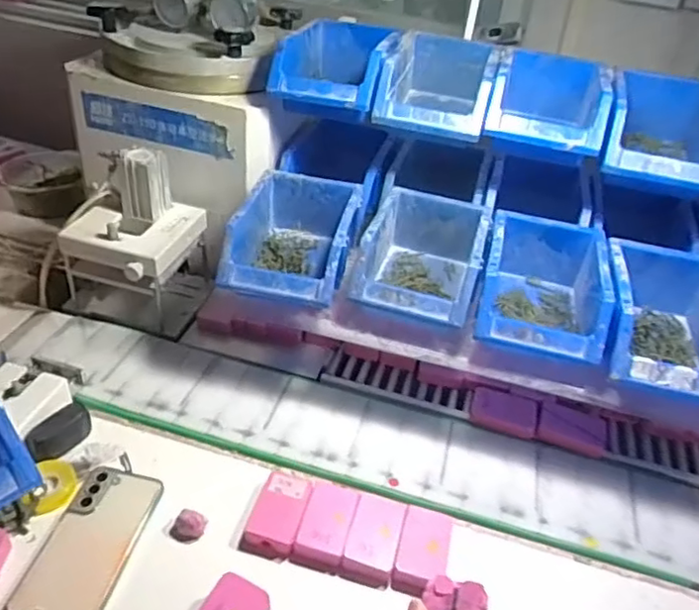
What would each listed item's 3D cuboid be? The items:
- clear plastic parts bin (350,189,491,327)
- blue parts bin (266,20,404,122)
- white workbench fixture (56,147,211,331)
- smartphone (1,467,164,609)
[{"bbox_3d":[0.079,-0.046,0.669,0.117,0.080,0.174,14,38,8],"label":"clear plastic parts bin"},{"bbox_3d":[-0.014,-0.289,0.758,0.127,0.075,0.184,13,38,6],"label":"blue parts bin"},{"bbox_3d":[-0.258,-0.089,0.750,0.126,0.169,0.136,18,38,13],"label":"white workbench fixture"},{"bbox_3d":[-0.222,0.205,0.529,0.074,0.009,0.147,12,37,5],"label":"smartphone"}]

